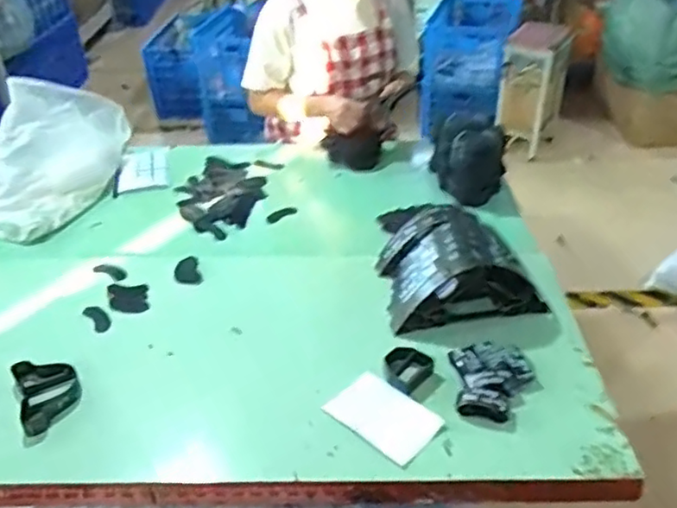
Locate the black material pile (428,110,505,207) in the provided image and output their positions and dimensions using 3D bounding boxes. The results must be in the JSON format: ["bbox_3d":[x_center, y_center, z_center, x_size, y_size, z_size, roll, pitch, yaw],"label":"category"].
[{"bbox_3d":[0.303,-0.230,1.471,0.136,0.163,0.169,-16,41,-9],"label":"black material pile"}]

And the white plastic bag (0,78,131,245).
[{"bbox_3d":[-0.641,-0.238,1.408,0.200,0.239,0.428,17,47,26],"label":"white plastic bag"}]

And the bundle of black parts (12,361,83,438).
[{"bbox_3d":[-0.444,0.210,0.966,0.087,0.024,0.137,-22,43,-16],"label":"bundle of black parts"}]

